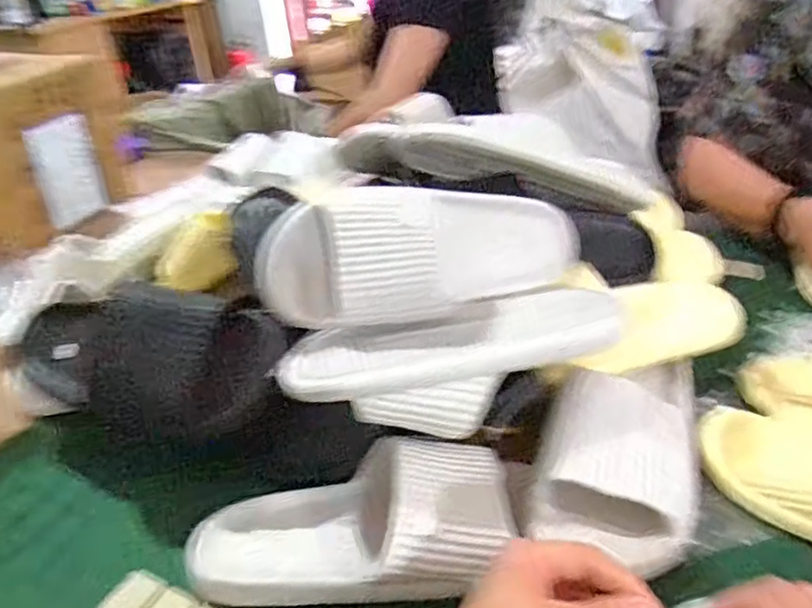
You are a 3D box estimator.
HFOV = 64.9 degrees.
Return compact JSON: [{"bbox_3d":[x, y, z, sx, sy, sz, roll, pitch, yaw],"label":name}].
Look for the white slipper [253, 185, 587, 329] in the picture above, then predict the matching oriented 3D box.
[{"bbox_3d":[0.016,-0.038,0.528,0.267,0.107,0.075,-2,0,-26],"label":"white slipper"}]

